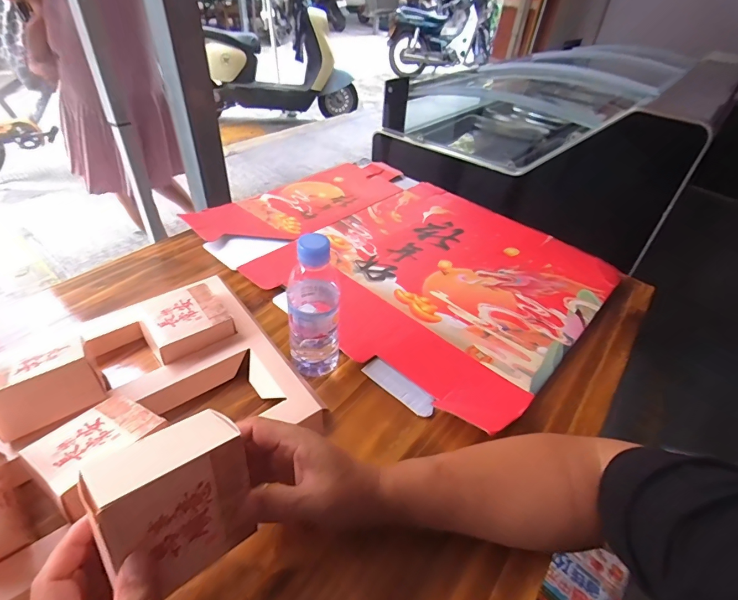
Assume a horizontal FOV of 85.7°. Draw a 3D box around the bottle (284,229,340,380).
[{"bbox_3d":[-0.058,0.007,0.436,0.053,0.180,0.060,1,42,-6],"label":"bottle"}]

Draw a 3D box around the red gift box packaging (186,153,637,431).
[{"bbox_3d":[0.058,-0.093,0.688,0.602,0.019,0.476,34,48,28],"label":"red gift box packaging"}]

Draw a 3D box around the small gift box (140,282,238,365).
[{"bbox_3d":[-0.218,0.023,0.478,0.084,0.024,0.087,-25,50,-30],"label":"small gift box"}]

